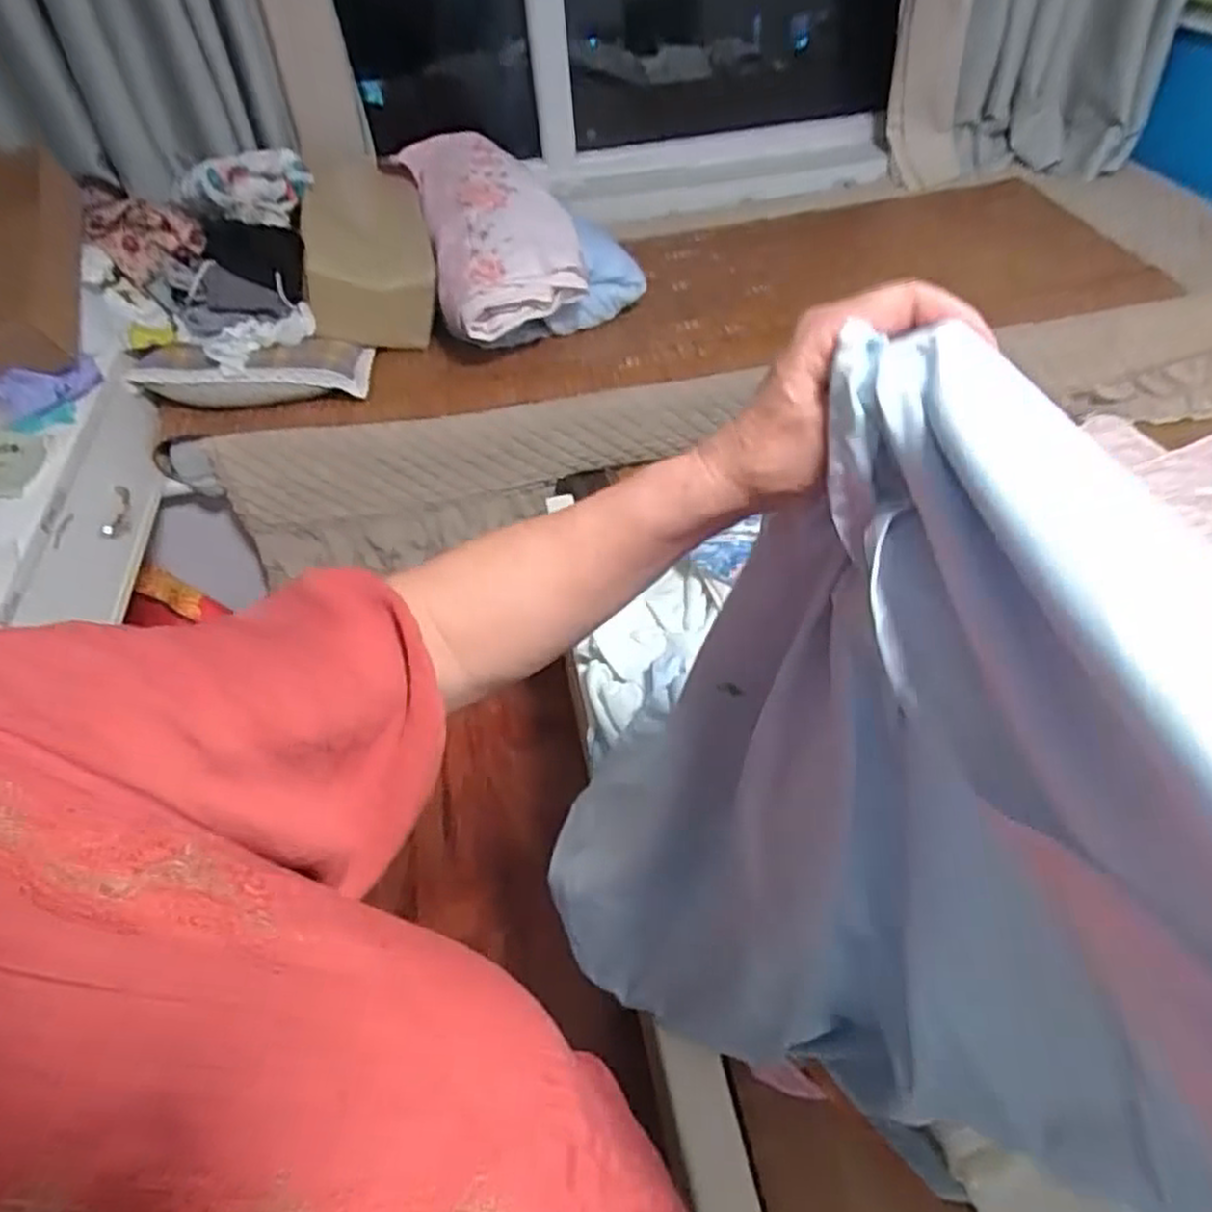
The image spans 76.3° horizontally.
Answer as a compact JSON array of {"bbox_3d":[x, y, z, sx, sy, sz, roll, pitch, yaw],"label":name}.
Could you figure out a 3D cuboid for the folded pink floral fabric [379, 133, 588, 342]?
[{"bbox_3d":[-0.212,-0.693,1.411,0.255,0.148,0.541,-14,48,-8],"label":"folded pink floral fabric"}]

